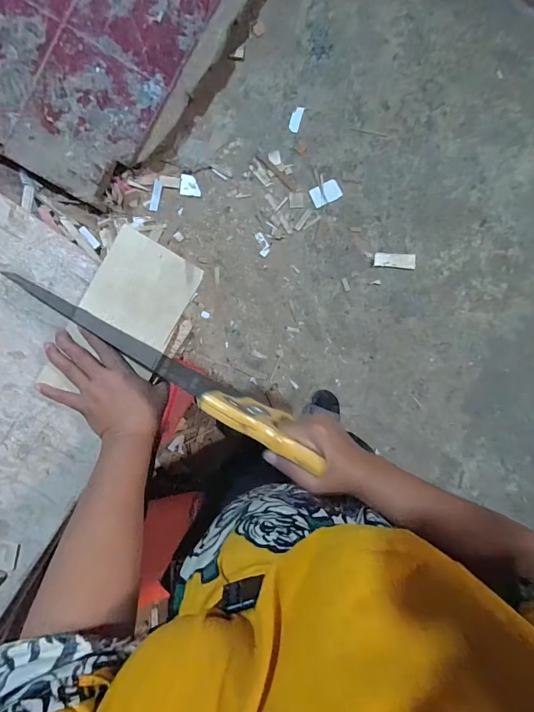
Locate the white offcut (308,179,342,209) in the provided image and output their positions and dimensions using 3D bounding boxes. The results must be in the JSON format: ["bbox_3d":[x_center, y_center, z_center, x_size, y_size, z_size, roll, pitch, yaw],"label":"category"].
[{"bbox_3d":[0.179,-0.492,1.155,0.091,0.010,0.056,-26,97,1],"label":"white offcut"}]

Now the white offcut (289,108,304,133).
[{"bbox_3d":[0.086,-0.696,1.121,0.030,0.004,0.071,16,96,-4],"label":"white offcut"}]

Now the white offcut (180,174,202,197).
[{"bbox_3d":[-0.229,-0.511,1.145,0.059,0.011,0.058,2,97,-3],"label":"white offcut"}]

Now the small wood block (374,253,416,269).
[{"bbox_3d":[0.397,-0.295,1.180,0.127,0.009,0.045,2,97,-3],"label":"small wood block"}]

